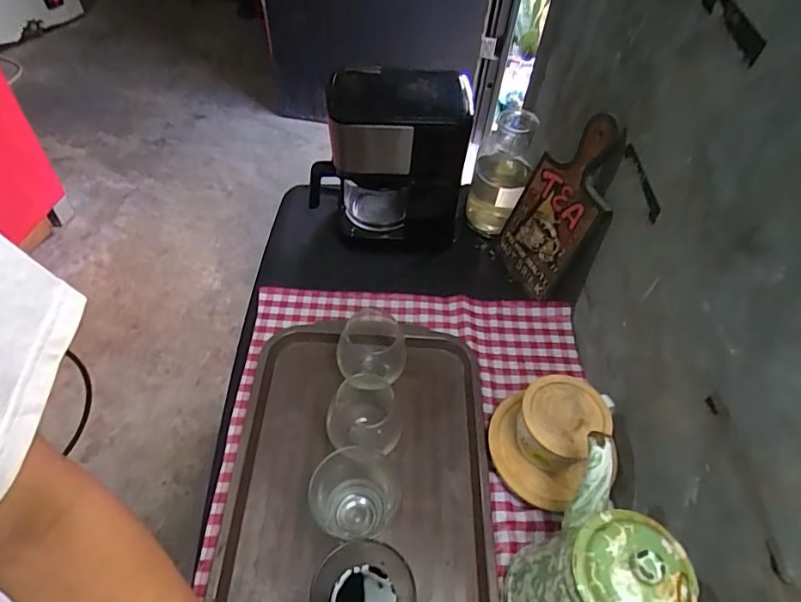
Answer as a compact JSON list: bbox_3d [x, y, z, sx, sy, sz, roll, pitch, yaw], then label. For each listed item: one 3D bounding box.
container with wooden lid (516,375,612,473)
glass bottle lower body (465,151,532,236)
[{"bbox_3d":[0.184,0.145,0.596,0.100,0.075,0.091,2,53,-3],"label":"container with wooden lid"},{"bbox_3d":[0.162,-0.183,0.863,0.090,0.141,0.083,16,53,8],"label":"glass bottle lower body"}]

